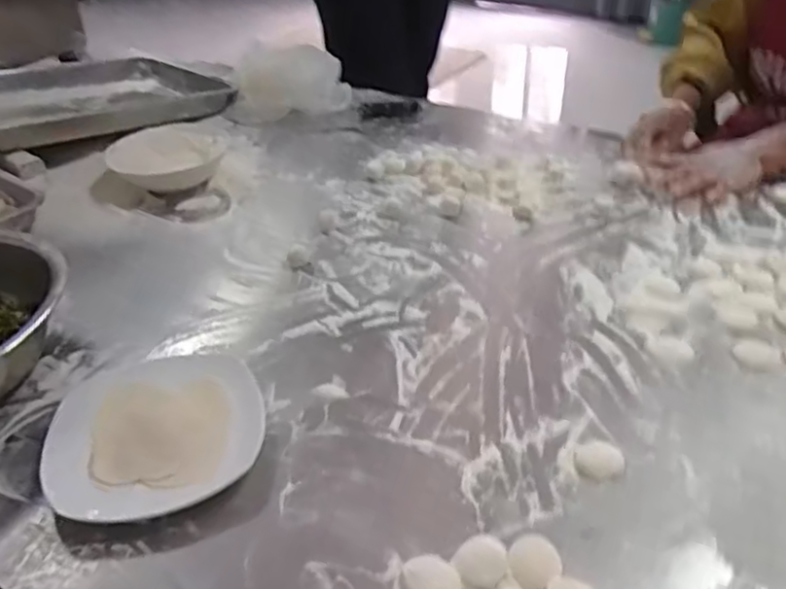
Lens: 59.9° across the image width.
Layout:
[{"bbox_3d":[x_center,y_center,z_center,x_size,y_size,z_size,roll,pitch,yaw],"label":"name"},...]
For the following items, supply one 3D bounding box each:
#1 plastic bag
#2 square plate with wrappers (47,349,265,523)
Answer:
[{"bbox_3d":[-0.187,-0.382,1.202,0.205,0.092,0.134,-10,37,-8],"label":"plastic bag"},{"bbox_3d":[-0.199,0.114,0.572,0.177,0.047,0.131,-14,38,-13],"label":"square plate with wrappers"}]

